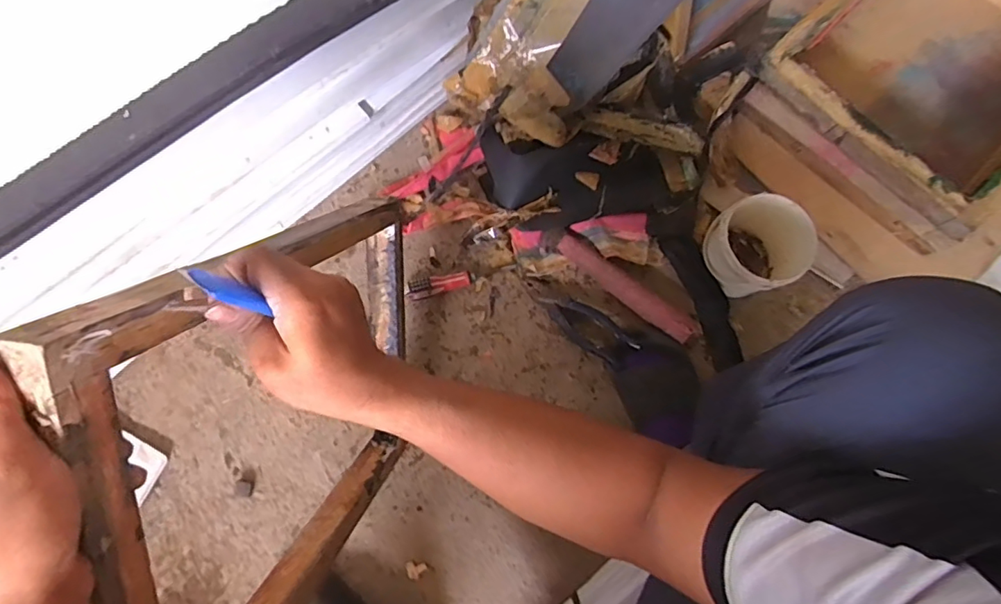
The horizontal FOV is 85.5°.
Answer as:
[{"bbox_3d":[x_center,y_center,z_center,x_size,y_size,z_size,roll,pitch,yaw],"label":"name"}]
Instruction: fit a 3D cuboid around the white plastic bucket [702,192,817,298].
[{"bbox_3d":[0.360,-0.077,0.767,0.125,0.119,0.122,0,80,0],"label":"white plastic bucket"}]

